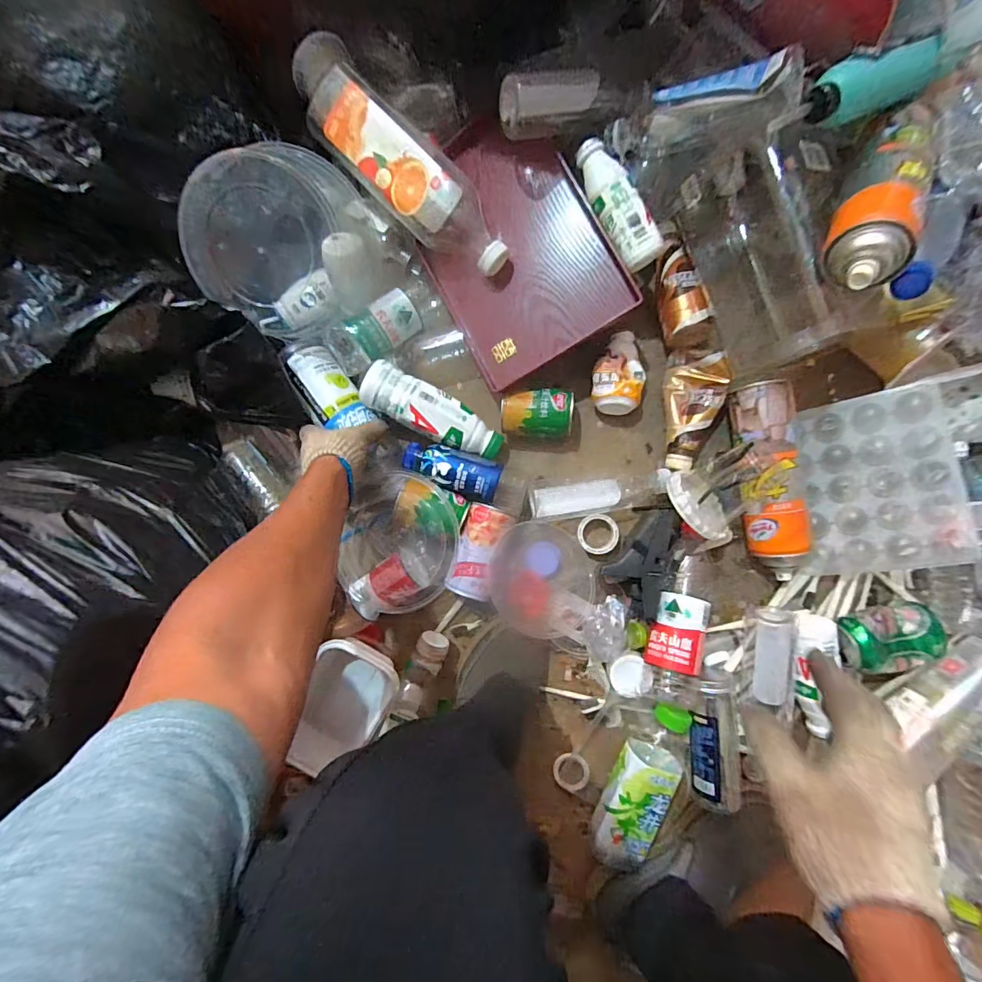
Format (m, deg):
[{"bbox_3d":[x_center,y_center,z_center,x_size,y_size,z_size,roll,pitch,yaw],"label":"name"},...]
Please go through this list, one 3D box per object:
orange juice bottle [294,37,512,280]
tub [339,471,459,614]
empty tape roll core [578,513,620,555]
[{"bbox_3d":[-0.103,-0.389,0.564,0.306,0.098,0.100,41,94,-15],"label":"orange juice bottle"},{"bbox_3d":[-0.125,0.071,0.628,0.168,0.061,0.184,0,87,9],"label":"tub"},{"bbox_3d":[0.152,0.060,0.639,0.056,0.016,0.058,1,88,9],"label":"empty tape roll core"}]

